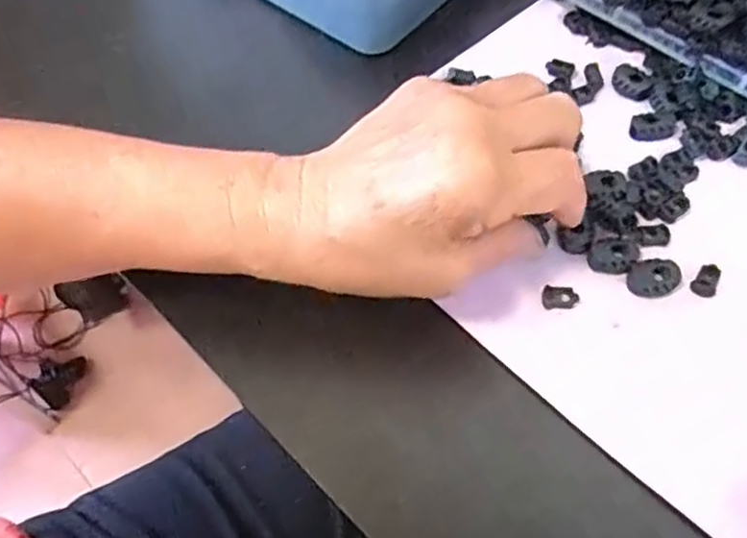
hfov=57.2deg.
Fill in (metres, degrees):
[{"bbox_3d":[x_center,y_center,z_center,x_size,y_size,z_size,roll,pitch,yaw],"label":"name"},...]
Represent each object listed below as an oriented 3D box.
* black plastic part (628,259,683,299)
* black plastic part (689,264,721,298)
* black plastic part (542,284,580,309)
[{"bbox_3d":[0.126,0.004,0.309,0.022,0.007,0.015,-6,59,1],"label":"black plastic part"},{"bbox_3d":[0.151,0.005,0.309,0.011,0.005,0.017,34,67,22],"label":"black plastic part"},{"bbox_3d":[0.085,0.013,0.309,0.016,0.005,0.010,0,59,4],"label":"black plastic part"}]

